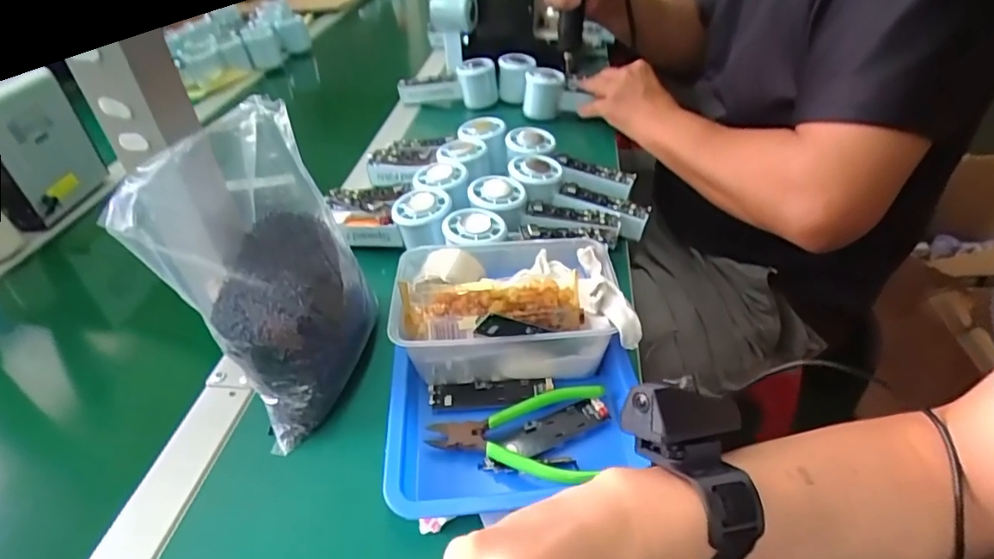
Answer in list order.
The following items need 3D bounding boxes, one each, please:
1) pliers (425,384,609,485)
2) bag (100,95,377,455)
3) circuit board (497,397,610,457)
[{"bbox_3d":[0.012,0.099,0.369,0.113,0.011,0.073,4,40,10],"label":"pliers"},{"bbox_3d":[-0.158,-0.009,0.387,0.105,0.181,0.157,-1,39,5],"label":"bag"},{"bbox_3d":[0.041,0.102,0.376,0.075,0.007,0.022,-22,42,-20],"label":"circuit board"}]

